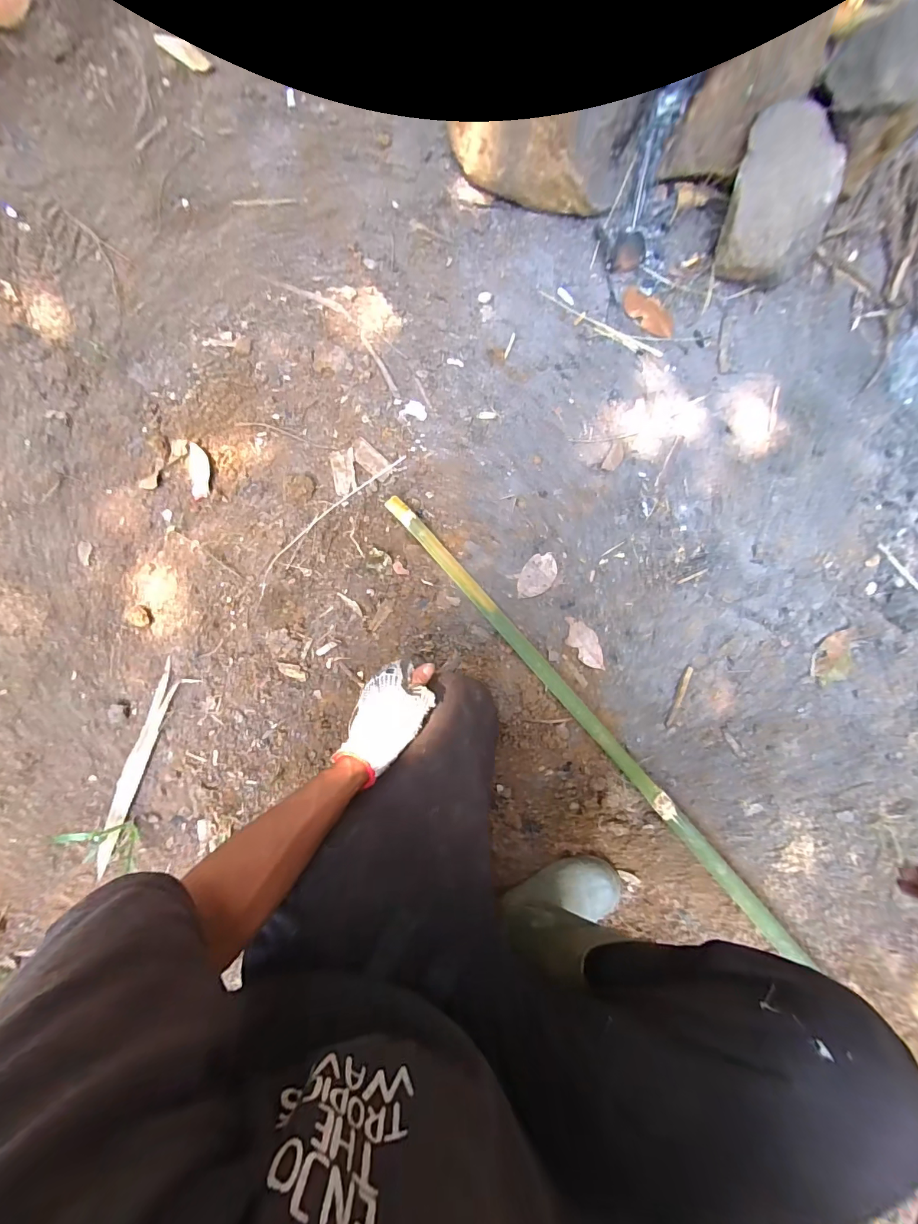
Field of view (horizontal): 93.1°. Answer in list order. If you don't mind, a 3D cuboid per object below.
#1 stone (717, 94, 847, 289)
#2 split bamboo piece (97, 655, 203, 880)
[{"bbox_3d":[0.486,-0.618,0.673,0.151,0.152,0.165,3,84,-3],"label":"stone"},{"bbox_3d":[-0.454,0.222,0.620,0.041,0.009,0.297,18,84,-2],"label":"split bamboo piece"}]

